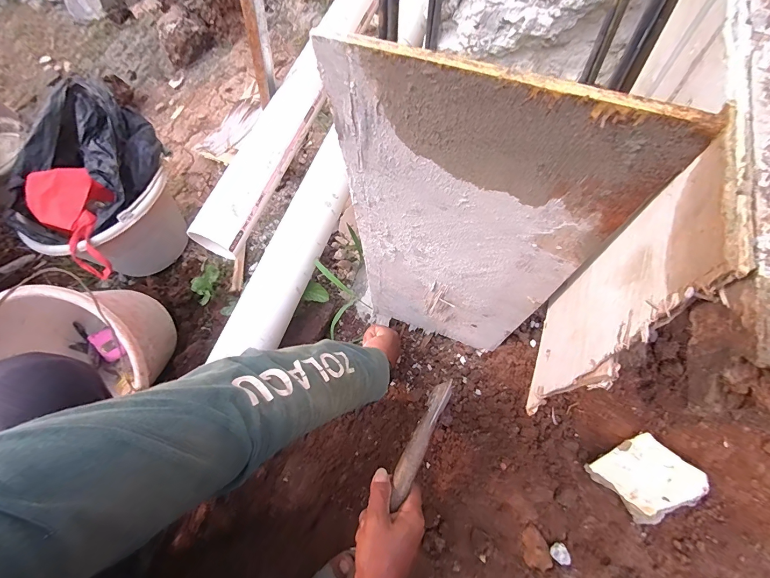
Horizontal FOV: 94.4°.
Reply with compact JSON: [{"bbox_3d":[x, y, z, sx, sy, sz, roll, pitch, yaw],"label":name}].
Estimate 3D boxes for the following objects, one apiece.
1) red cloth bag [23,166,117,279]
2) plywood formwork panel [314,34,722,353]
[{"bbox_3d":[-0.611,-0.129,0.693,0.108,0.090,0.210,-11,69,-3],"label":"red cloth bag"},{"bbox_3d":[0.063,-0.020,0.379,0.202,0.460,0.013,22,72,8],"label":"plywood formwork panel"}]

